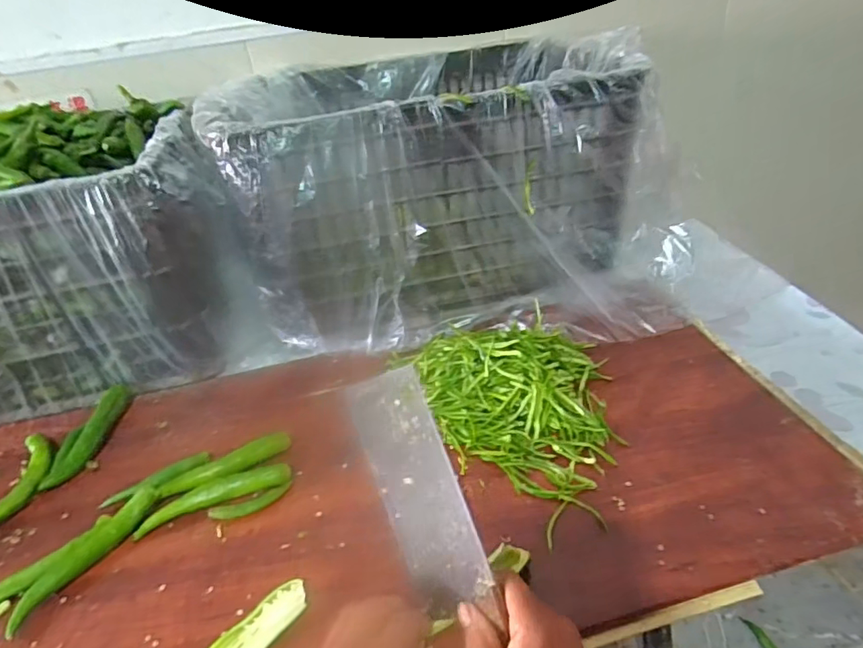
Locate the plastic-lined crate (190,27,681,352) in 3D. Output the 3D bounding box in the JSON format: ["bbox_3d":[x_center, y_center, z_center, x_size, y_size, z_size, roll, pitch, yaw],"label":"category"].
[{"bbox_3d":[0.015,-0.202,0.740,0.486,0.277,0.406,-5,35,2],"label":"plastic-lined crate"}]

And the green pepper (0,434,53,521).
[{"bbox_3d":[-0.408,0.161,0.522,0.050,0.014,0.130,-2,35,6],"label":"green pepper"}]

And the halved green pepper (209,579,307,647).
[{"bbox_3d":[-0.138,0.234,0.385,0.022,0.018,0.110,26,46,38],"label":"halved green pepper"}]

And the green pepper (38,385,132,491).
[{"bbox_3d":[-0.358,0.115,0.563,0.026,0.021,0.134,-3,35,4],"label":"green pepper"}]

